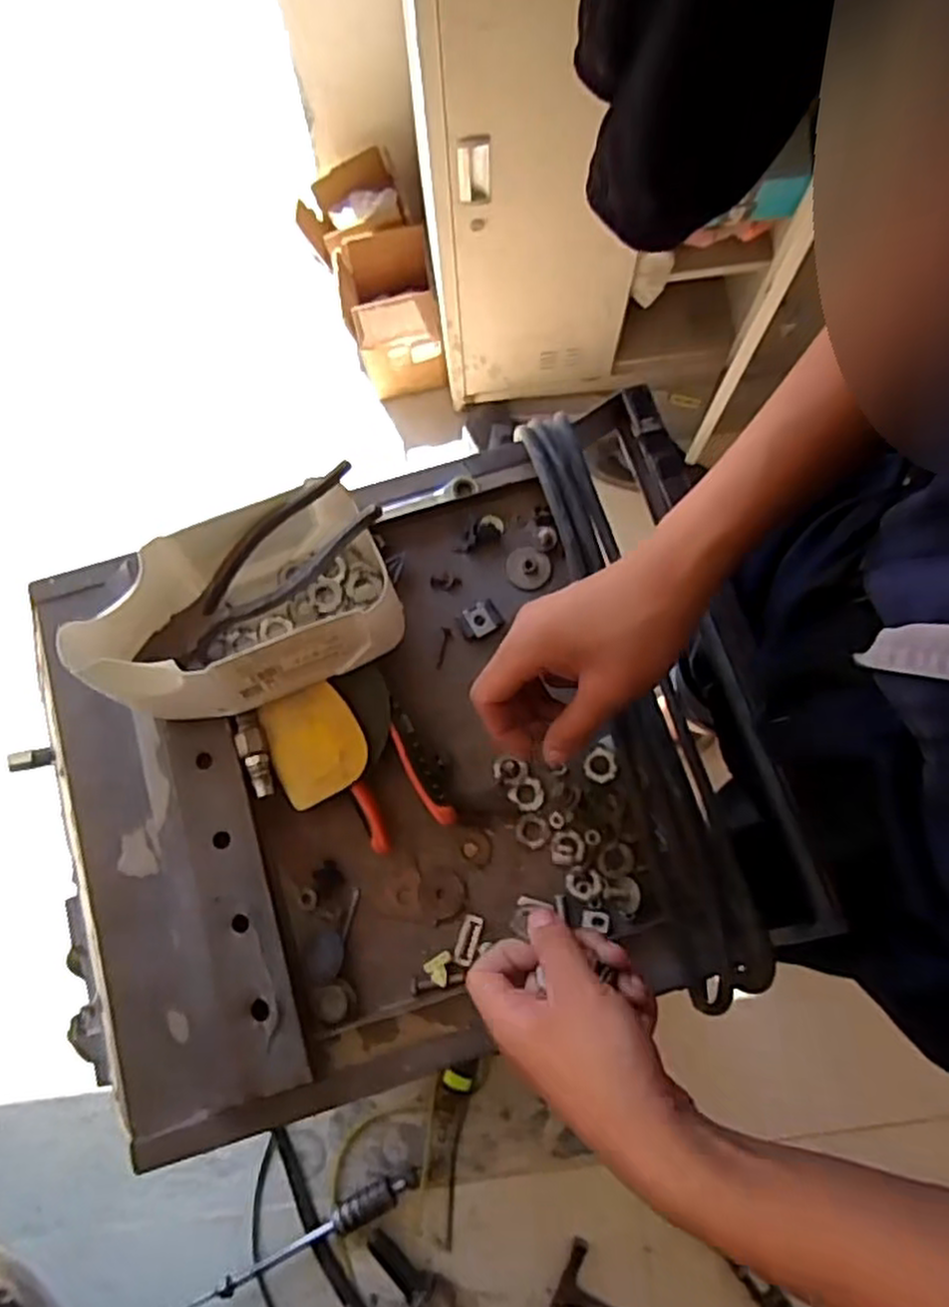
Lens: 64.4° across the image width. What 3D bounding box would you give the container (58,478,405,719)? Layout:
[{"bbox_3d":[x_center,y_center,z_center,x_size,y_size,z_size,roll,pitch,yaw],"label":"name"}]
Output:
[{"bbox_3d":[-0.137,-0.023,0.445,0.166,0.082,0.095,-23,76,-4],"label":"container"}]

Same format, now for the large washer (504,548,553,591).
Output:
[{"bbox_3d":[0.038,-0.059,0.523,0.031,0.005,0.028,-1,76,1],"label":"large washer"}]

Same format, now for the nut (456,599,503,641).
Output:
[{"bbox_3d":[0.003,-0.023,0.511,0.028,0.006,0.024,-26,77,-5],"label":"nut"}]

